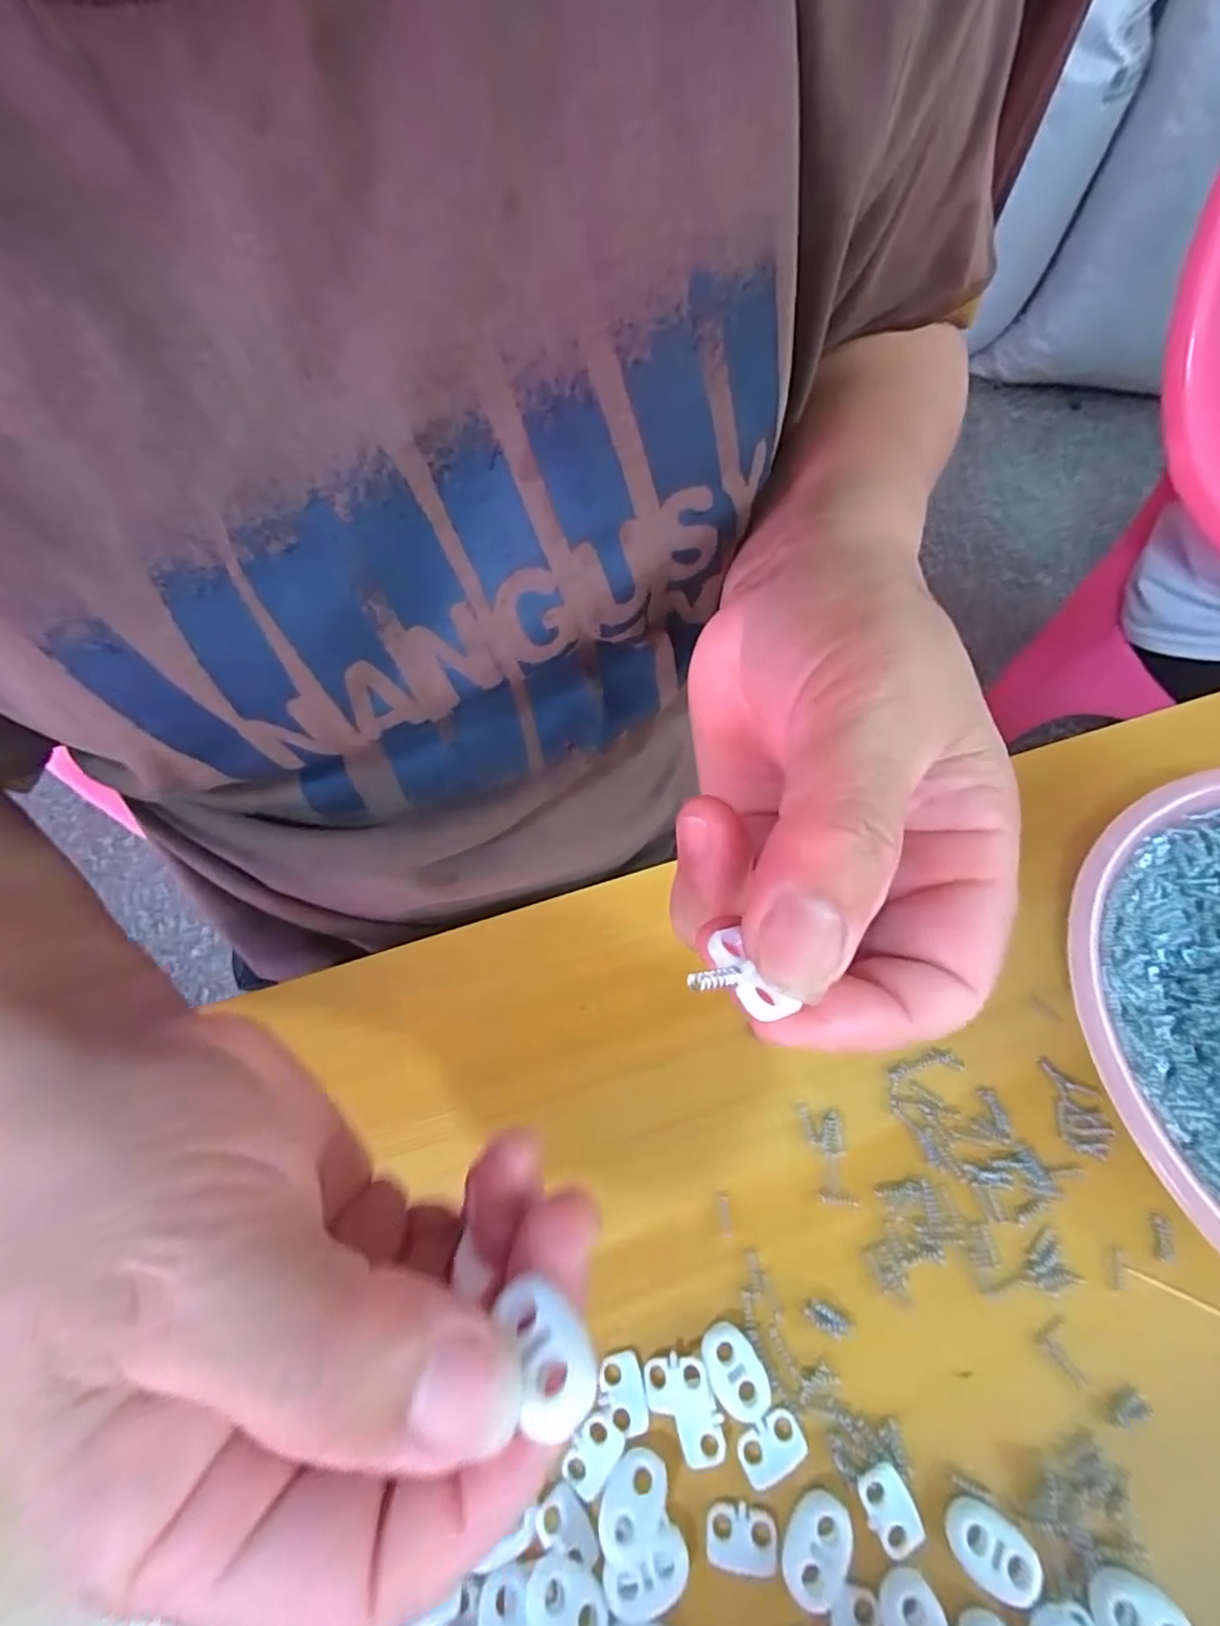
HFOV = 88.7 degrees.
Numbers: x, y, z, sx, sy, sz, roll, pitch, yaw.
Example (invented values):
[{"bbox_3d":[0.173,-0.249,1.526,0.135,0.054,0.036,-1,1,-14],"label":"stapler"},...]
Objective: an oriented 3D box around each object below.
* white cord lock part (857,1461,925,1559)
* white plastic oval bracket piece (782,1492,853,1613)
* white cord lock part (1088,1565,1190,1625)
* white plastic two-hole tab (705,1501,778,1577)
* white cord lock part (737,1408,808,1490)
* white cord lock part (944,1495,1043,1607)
[{"bbox_3d":[0.074,0.184,0.165,0.012,0.004,0.018,-22,63,-9],"label":"white cord lock part"},{"bbox_3d":[0.054,0.191,0.161,0.015,0.005,0.022,33,68,18],"label":"white plastic oval bracket piece"},{"bbox_3d":[0.131,0.199,0.154,0.021,0.005,0.016,20,64,12],"label":"white cord lock part"},{"bbox_3d":[0.035,0.191,0.164,0.018,0.004,0.013,4,62,5],"label":"white plastic two-hole tab"},{"bbox_3d":[0.045,0.176,0.172,0.018,0.004,0.012,-30,65,-13],"label":"white cord lock part"},{"bbox_3d":[0.098,0.190,0.160,0.021,0.005,0.015,30,67,17],"label":"white cord lock part"}]

